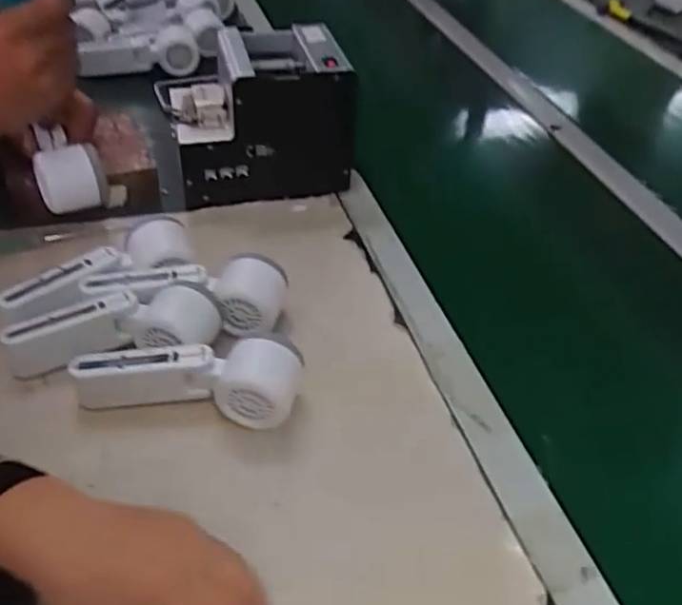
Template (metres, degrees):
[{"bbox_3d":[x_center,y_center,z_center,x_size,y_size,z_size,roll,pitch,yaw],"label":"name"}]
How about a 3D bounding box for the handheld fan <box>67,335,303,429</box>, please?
[{"bbox_3d":[-0.117,0.062,0.501,0.167,0.059,0.052,1,41,-2],"label":"handheld fan"}]

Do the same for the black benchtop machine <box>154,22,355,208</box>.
[{"bbox_3d":[-0.086,-0.190,0.694,0.182,0.154,0.117,-3,43,-11],"label":"black benchtop machine"}]

